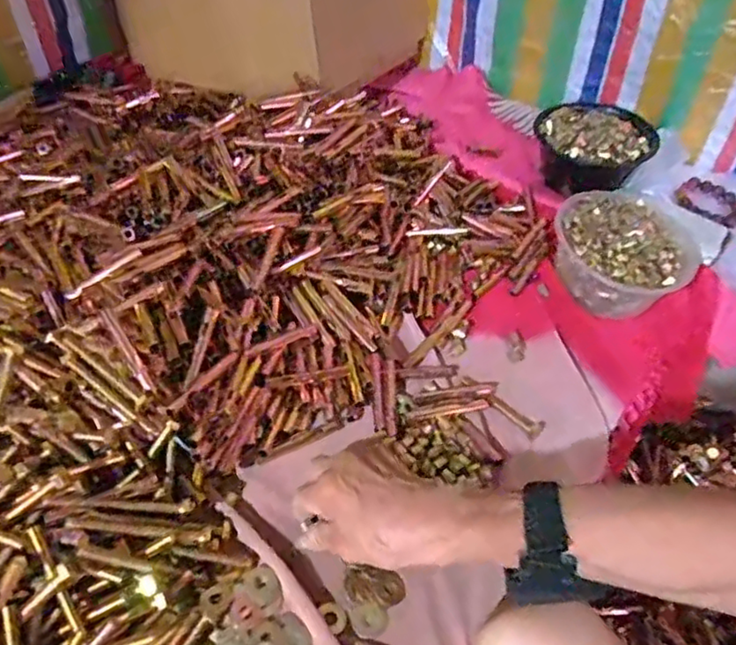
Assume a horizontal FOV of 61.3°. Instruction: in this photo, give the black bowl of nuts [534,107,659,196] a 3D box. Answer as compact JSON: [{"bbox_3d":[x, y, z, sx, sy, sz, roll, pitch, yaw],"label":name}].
[{"bbox_3d":[0.323,-0.239,0.858,0.141,0.077,0.139,2,46,-2],"label":"black bowl of nuts"}]

